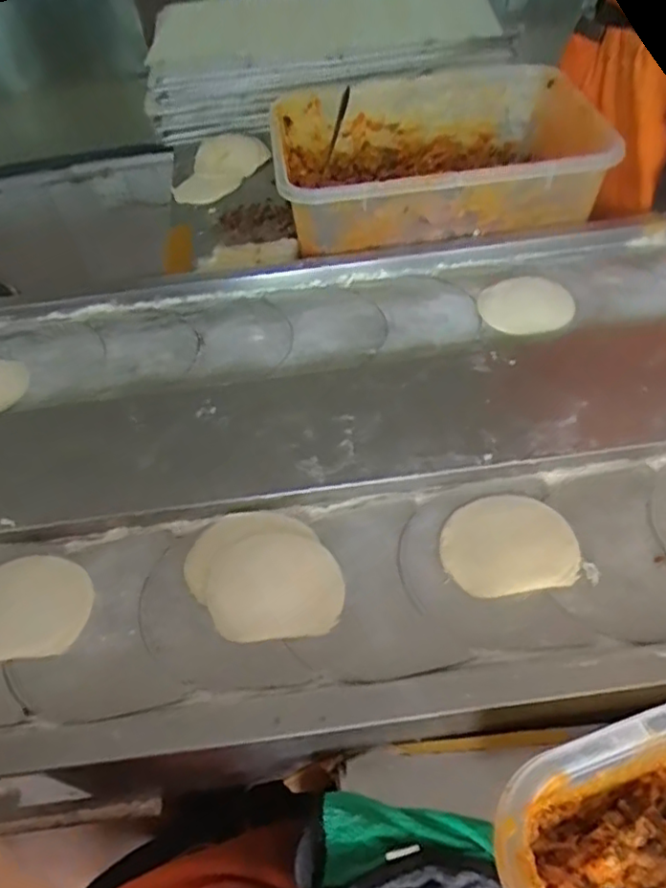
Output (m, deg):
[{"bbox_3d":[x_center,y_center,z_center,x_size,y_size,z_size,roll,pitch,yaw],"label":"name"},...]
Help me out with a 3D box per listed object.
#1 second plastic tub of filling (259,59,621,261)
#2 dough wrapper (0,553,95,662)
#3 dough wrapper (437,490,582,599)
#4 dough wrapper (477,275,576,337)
[{"bbox_3d":[0.131,-0.353,0.776,0.382,0.093,0.264,-4,51,2],"label":"second plastic tub of filling"},{"bbox_3d":[-0.234,0.122,0.476,0.101,0.010,0.080,-8,51,-1],"label":"dough wrapper"},{"bbox_3d":[0.134,0.075,0.484,0.099,0.004,0.083,-9,51,-2],"label":"dough wrapper"},{"bbox_3d":[0.206,-0.149,0.661,0.103,0.011,0.090,-26,53,-18],"label":"dough wrapper"}]

